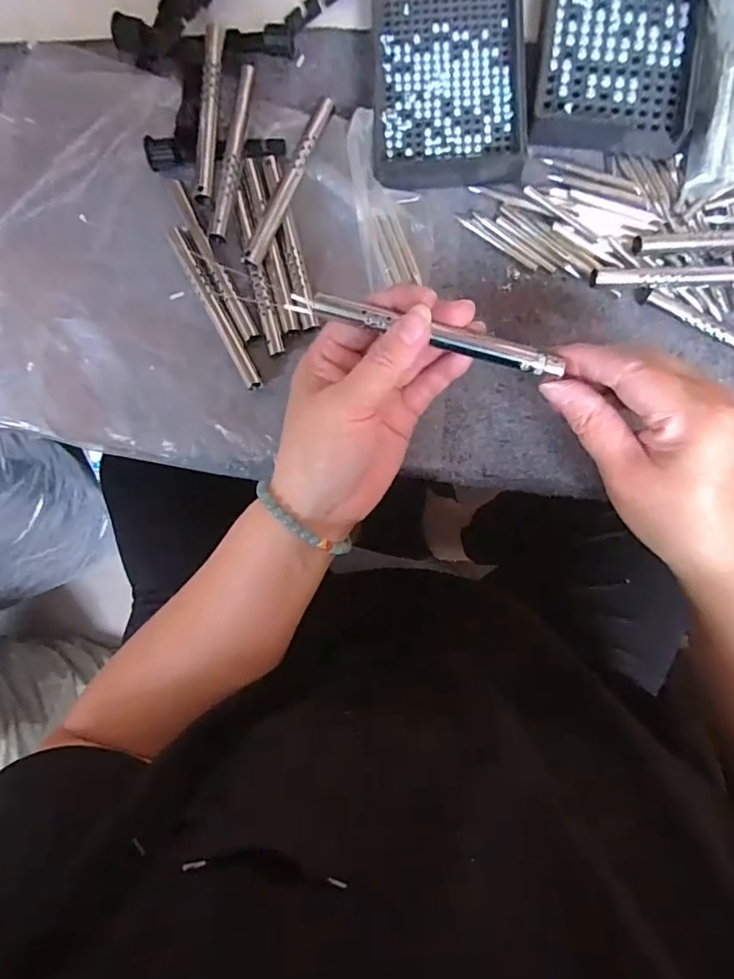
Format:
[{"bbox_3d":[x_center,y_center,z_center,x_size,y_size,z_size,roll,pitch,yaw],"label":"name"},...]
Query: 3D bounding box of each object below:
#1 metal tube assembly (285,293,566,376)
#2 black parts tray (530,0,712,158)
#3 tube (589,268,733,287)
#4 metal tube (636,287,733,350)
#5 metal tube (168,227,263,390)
[{"bbox_3d":[0.027,-0.076,0.250,0.129,0.008,0.013,14,90,1],"label":"metal tube assembly"},{"bbox_3d":[0.150,-0.275,0.305,0.088,0.022,0.140,6,89,2],"label":"black parts tray"},{"bbox_3d":[0.191,-0.130,0.314,0.115,0.007,0.010,-1,89,2],"label":"tube"},{"bbox_3d":[0.215,-0.091,0.313,0.114,0.011,0.009,30,90,2],"label":"metal tube"},{"bbox_3d":[-0.093,-0.112,0.322,0.012,0.007,0.109,-27,88,1],"label":"metal tube"}]

